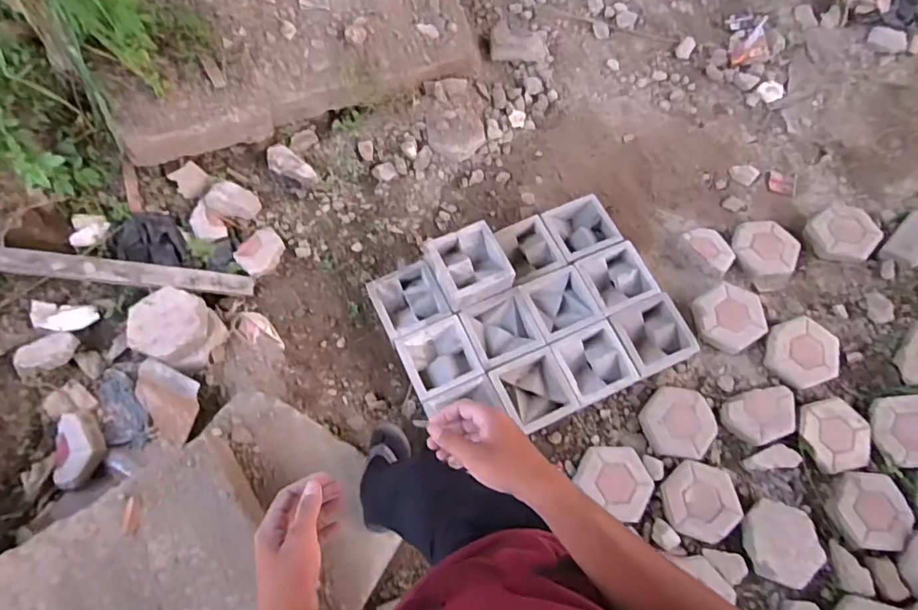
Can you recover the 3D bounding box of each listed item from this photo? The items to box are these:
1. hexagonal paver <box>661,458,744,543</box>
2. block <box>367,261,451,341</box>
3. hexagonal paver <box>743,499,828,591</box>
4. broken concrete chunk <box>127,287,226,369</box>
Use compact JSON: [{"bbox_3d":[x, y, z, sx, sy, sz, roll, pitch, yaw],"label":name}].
[{"bbox_3d":[0.691,0.554,1.481,0.207,0.049,0.220,-17,71,-8],"label":"hexagonal paver"},{"bbox_3d":[-0.153,-0.008,1.629,0.191,0.096,0.205,-26,72,-11],"label":"block"},{"bbox_3d":[0.906,0.663,1.465,0.213,0.048,0.207,13,69,3],"label":"hexagonal paver"},{"bbox_3d":[-0.816,0.066,1.527,0.245,0.098,0.201,21,70,6],"label":"broken concrete chunk"}]

